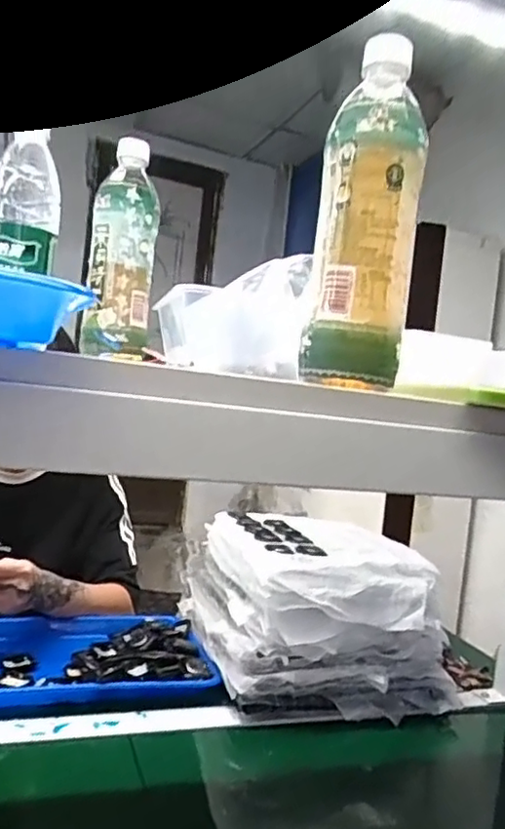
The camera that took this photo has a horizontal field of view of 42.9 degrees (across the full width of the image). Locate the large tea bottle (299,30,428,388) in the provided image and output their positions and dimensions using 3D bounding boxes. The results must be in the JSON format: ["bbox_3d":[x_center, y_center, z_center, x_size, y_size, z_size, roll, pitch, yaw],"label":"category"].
[{"bbox_3d":[0.073,-0.120,0.407,0.062,0.235,0.060,7,3,10],"label":"large tea bottle"}]

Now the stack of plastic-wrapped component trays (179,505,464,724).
[{"bbox_3d":[0.073,0.259,0.909,0.275,0.173,0.337,6,3,-20],"label":"stack of plastic-wrapped component trays"}]

